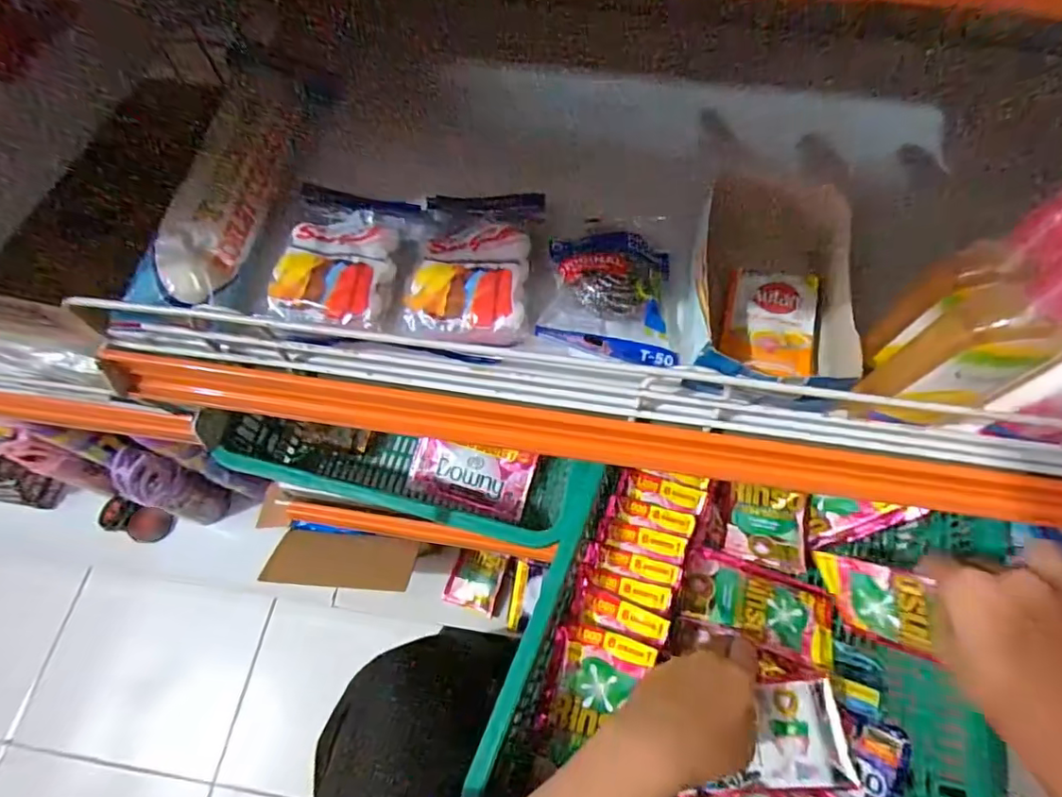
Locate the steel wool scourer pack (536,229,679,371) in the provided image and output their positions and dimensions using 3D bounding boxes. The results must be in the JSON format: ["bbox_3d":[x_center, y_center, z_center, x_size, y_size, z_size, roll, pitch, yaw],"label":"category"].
[{"bbox_3d":[0.043,-0.056,0.303,0.071,0.027,0.075,3,66,1],"label":"steel wool scourer pack"}]

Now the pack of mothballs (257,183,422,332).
[{"bbox_3d":[-0.106,-0.082,0.314,0.070,0.017,0.098,8,66,4],"label":"pack of mothballs"}]

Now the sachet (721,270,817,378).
[{"bbox_3d":[0.132,-0.042,0.303,0.046,0.009,0.066,12,64,11],"label":"sachet"}]

